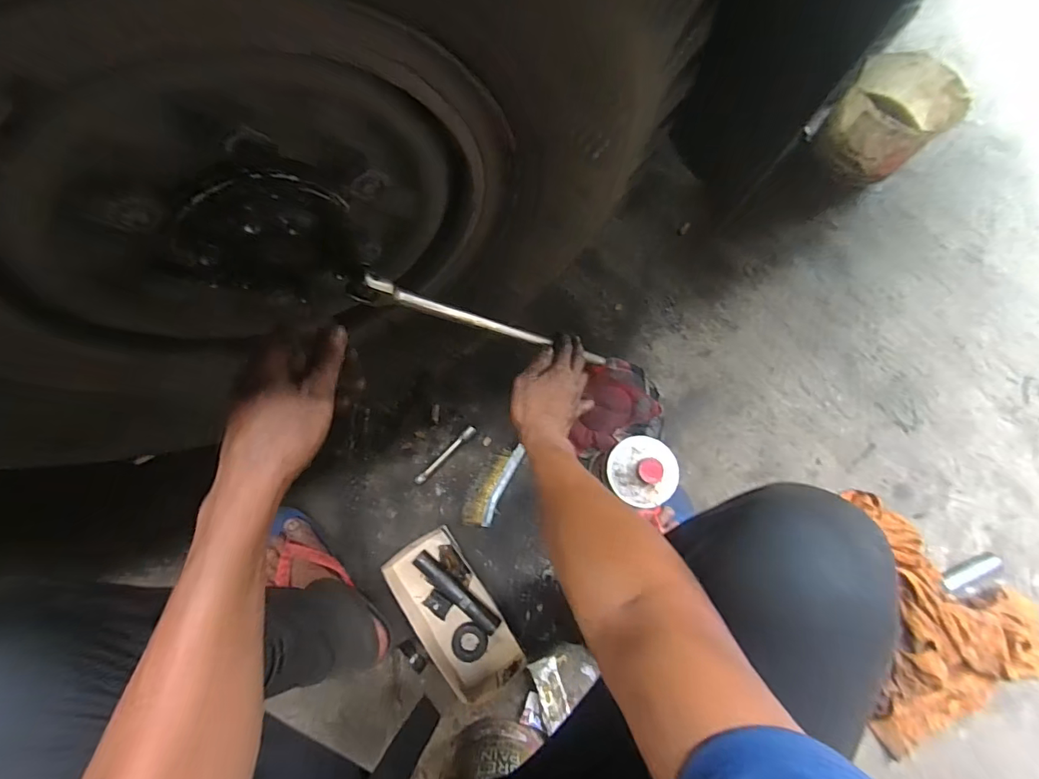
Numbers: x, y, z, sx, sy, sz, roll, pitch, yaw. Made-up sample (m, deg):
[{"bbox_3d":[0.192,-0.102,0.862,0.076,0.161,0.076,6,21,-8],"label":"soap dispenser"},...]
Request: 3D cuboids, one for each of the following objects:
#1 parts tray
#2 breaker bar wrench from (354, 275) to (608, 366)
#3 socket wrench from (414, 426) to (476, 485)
[{"bbox_3d":[-0.102,0.334,0.695,0.117,0.036,0.234,-33,80,-7],"label":"parts tray"},{"bbox_3d":[-0.002,-0.063,0.544,0.022,0.423,0.014,-16,76,34],"label":"breaker bar wrench"},{"bbox_3d":[-0.119,0.106,0.752,0.126,0.016,0.015,-43,81,-9],"label":"socket wrench"}]

